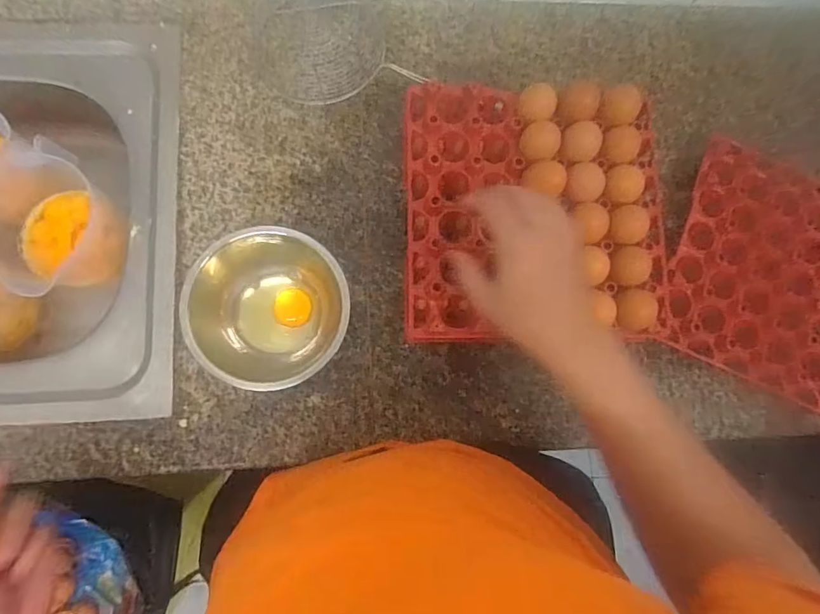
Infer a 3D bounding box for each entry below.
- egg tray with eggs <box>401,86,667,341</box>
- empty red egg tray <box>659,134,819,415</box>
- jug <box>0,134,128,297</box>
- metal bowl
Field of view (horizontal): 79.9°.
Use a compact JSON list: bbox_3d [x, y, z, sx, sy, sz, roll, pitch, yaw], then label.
[{"bbox_3d":[0.139,-0.107,0.537,0.285,0.056,0.285,0,81,-5],"label":"egg tray with eggs"},{"bbox_3d":[0.474,-0.042,0.623,0.293,0.060,0.293,20,80,-1],"label":"empty red egg tray"},{"bbox_3d":[-0.475,-0.108,0.628,0.155,0.131,0.182,-39,86,-9],"label":"jug"},{"bbox_3d":[-0.151,0.007,0.542,0.159,0.104,0.160,1,81,-4],"label":"metal bowl"}]

